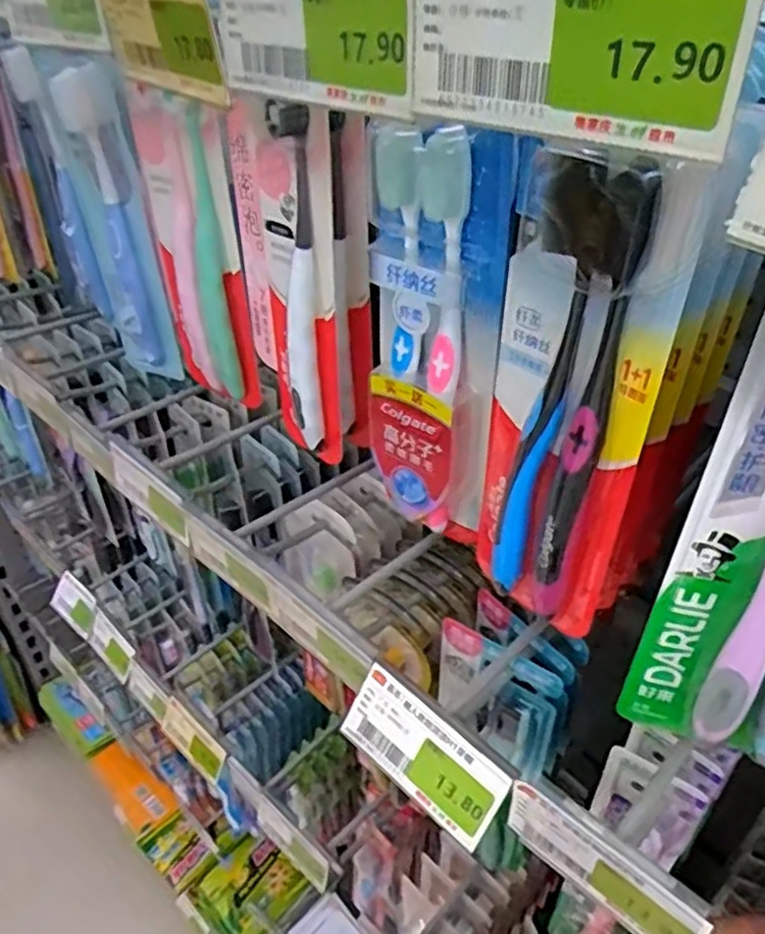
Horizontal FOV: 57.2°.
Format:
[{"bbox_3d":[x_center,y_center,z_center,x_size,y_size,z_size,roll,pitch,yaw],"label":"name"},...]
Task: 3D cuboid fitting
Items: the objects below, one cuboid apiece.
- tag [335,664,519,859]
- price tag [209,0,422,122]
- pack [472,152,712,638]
[{"bbox_3d":[0.018,0.129,0.318,0.080,0.041,0.005,30,13,31],"label":"tag"},{"bbox_3d":[-0.020,-0.124,0.196,0.084,0.039,0.006,31,46,32],"label":"price tag"},{"bbox_3d":[0.064,-0.014,0.251,0.056,0.185,0.024,20,42,24],"label":"pack"}]

